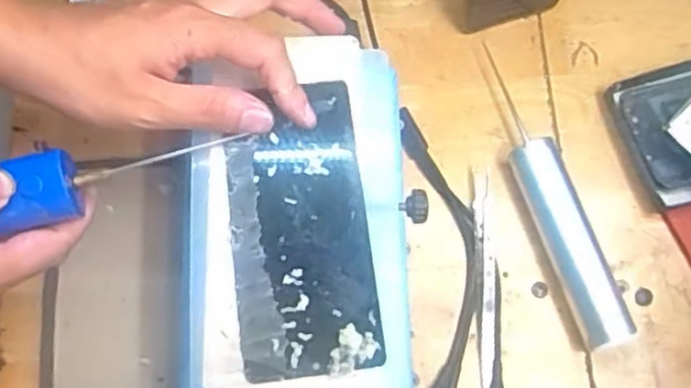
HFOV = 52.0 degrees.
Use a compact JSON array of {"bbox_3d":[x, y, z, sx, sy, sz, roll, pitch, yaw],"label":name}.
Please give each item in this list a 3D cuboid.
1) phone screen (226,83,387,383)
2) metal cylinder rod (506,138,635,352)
[{"bbox_3d":[-0.024,0.017,0.357,0.068,0.008,0.146,-7,75,-2],"label":"phone screen"},{"bbox_3d":[0.152,0.034,0.482,0.033,0.033,0.142,-19,76,-5],"label":"metal cylinder rod"}]

